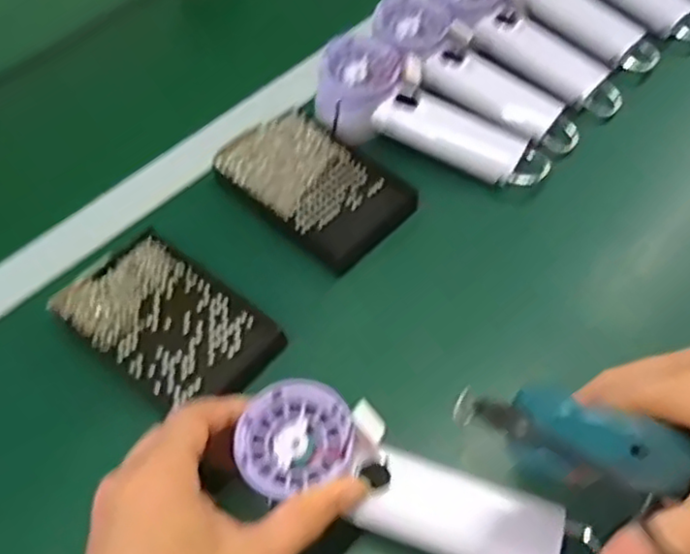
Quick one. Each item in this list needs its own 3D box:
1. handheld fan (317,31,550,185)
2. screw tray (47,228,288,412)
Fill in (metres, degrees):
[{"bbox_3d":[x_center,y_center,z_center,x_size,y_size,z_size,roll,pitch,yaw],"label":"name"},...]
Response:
[{"bbox_3d":[0.066,-0.122,0.544,0.198,0.050,0.070,30,60,7],"label":"handheld fan"},{"bbox_3d":[-0.120,0.030,0.455,0.140,0.013,0.085,33,62,22],"label":"screw tray"}]

